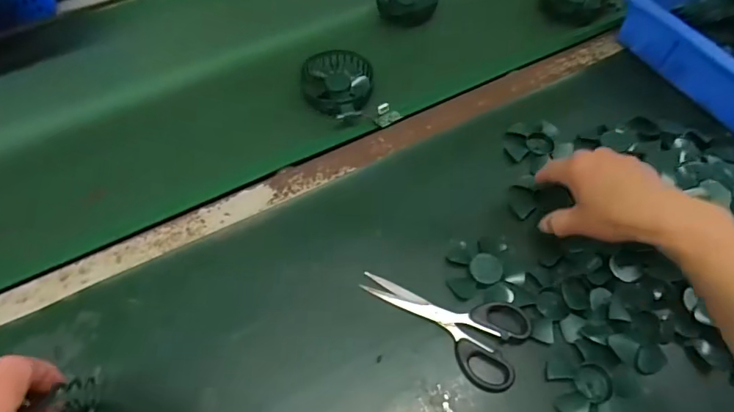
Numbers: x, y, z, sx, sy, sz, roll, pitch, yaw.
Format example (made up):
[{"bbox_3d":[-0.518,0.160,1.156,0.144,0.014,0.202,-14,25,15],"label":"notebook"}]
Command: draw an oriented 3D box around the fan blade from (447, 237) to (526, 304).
[{"bbox_3d":[0.113,0.063,0.439,0.069,0.010,0.067,0,58,0],"label":"fan blade"}]

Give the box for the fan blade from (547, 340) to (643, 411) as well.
[{"bbox_3d":[0.187,0.150,0.382,0.073,0.012,0.066,33,64,18],"label":"fan blade"}]

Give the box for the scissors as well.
[{"bbox_3d":[0.066,0.101,0.412,0.149,0.009,0.074,24,61,14],"label":"scissors"}]

